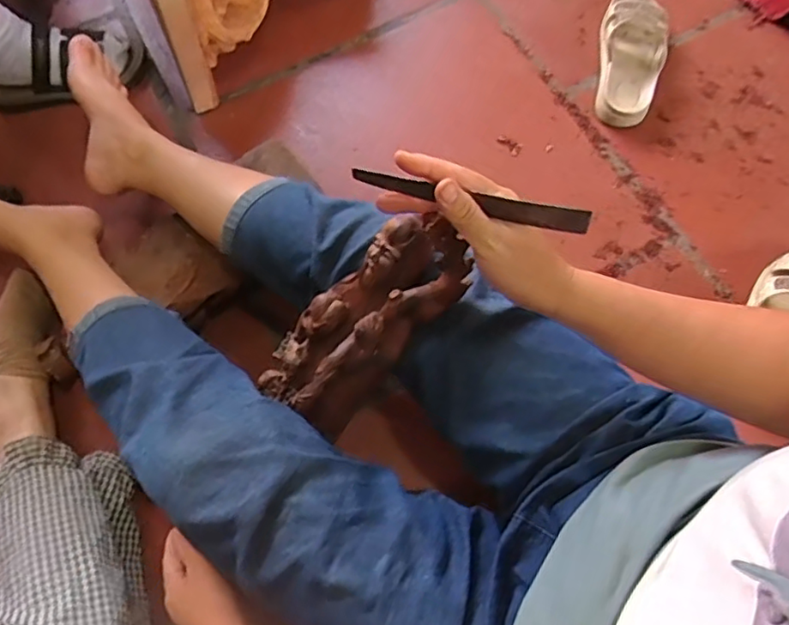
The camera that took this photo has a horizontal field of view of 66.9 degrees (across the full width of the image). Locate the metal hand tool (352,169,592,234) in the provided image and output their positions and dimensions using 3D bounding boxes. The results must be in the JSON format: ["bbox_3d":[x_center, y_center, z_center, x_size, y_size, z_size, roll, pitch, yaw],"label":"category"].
[{"bbox_3d":[0.048,-0.079,0.409,0.167,0.018,0.005,17,46,19],"label":"metal hand tool"}]

